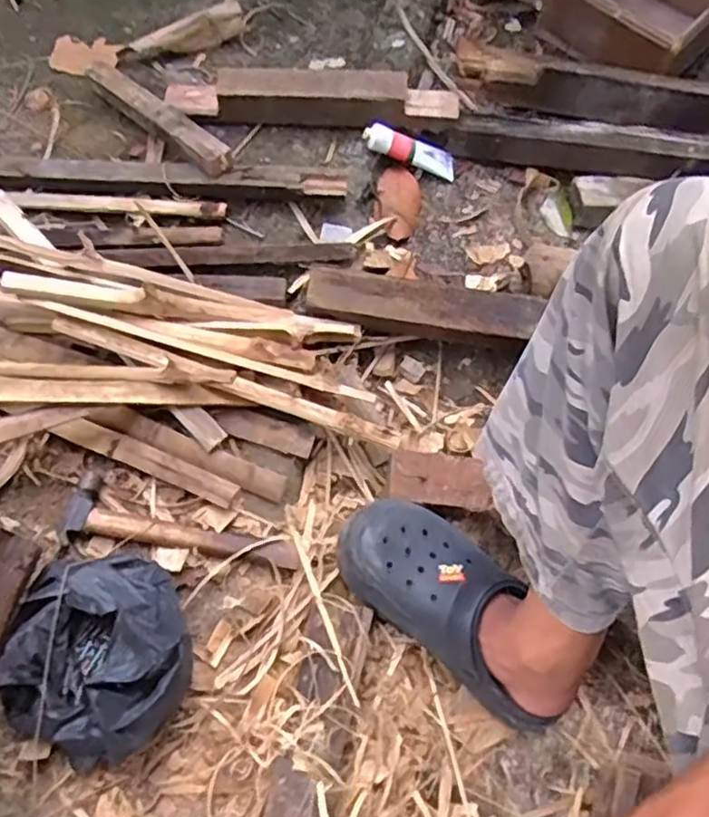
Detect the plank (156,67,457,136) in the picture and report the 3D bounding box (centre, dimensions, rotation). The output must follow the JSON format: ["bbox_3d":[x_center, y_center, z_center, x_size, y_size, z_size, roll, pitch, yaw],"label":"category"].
[{"bbox_3d":[-0.058,-0.428,0.946,0.399,0.054,0.073,5,67,1],"label":"plank"}]

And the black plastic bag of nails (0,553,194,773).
[{"bbox_3d":[-0.237,0.225,0.629,0.168,0.082,0.174,-14,68,-8],"label":"black plastic bag of nails"}]

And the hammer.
[{"bbox_3d":[-0.176,0.125,0.710,0.242,0.024,0.062,13,67,4],"label":"hammer"}]

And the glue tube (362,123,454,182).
[{"bbox_3d":[0.078,-0.357,0.949,0.135,0.026,0.037,16,65,-19],"label":"glue tube"}]

